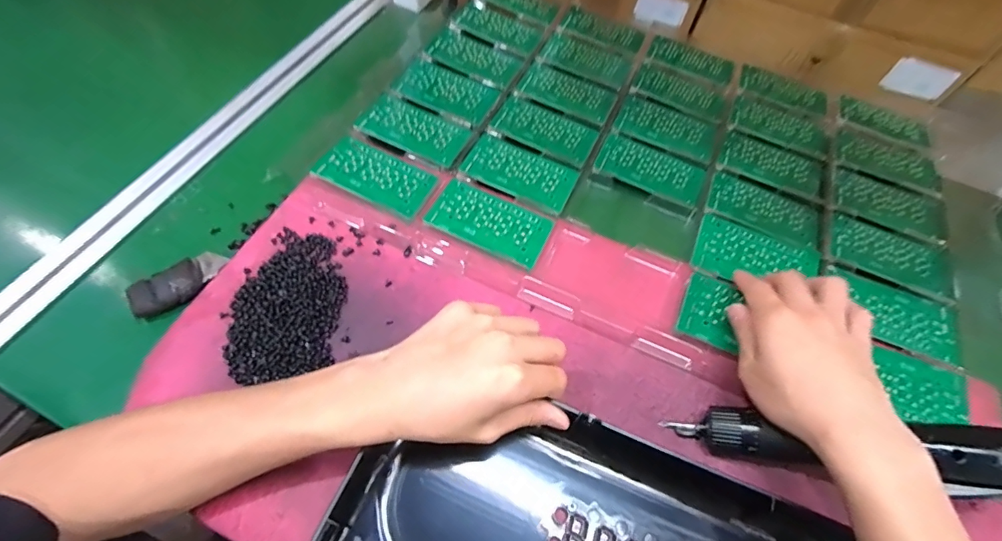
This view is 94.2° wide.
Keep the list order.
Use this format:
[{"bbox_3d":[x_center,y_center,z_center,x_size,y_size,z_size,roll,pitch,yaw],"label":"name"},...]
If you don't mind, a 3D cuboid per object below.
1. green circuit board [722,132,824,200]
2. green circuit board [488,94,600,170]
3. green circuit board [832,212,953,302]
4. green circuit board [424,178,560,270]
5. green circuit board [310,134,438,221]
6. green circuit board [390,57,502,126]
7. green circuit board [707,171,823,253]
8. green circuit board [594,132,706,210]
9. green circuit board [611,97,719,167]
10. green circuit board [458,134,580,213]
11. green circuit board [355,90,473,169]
[{"bbox_3d":[0.290,-0.113,0.496,0.101,0.004,0.060,22,60,10],"label":"green circuit board"},{"bbox_3d":[0.046,-0.149,0.496,0.107,0.004,0.063,27,58,8],"label":"green circuit board"},{"bbox_3d":[0.371,-0.016,0.441,0.108,0.004,0.065,20,60,9],"label":"green circuit board"},{"bbox_3d":[-0.009,-0.044,0.425,0.106,0.004,0.059,26,59,9],"label":"green circuit board"},{"bbox_3d":[-0.116,-0.091,0.440,0.104,0.009,0.058,26,61,13],"label":"green circuit board"},{"bbox_3d":[-0.060,-0.199,0.511,0.106,0.006,0.063,23,60,11],"label":"green circuit board"},{"bbox_3d":[0.263,-0.061,0.461,0.107,0.004,0.061,23,60,11],"label":"green circuit board"},{"bbox_3d":[0.154,-0.105,0.479,0.105,0.004,0.061,24,60,11],"label":"green circuit board"},{"bbox_3d":[0.182,-0.157,0.514,0.105,0.005,0.062,24,60,11],"label":"green circuit board"},{"bbox_3d":[0.018,-0.097,0.460,0.106,0.004,0.057,25,61,9],"label":"green circuit board"},{"bbox_3d":[-0.088,-0.144,0.475,0.106,0.007,0.063,26,61,13],"label":"green circuit board"}]

